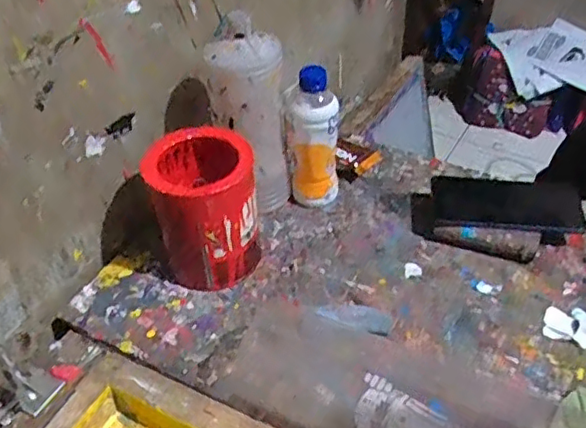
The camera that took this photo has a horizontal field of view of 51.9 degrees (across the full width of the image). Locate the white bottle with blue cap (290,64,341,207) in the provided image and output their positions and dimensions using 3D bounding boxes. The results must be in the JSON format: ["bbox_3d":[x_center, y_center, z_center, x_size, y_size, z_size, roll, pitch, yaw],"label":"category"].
[{"bbox_3d":[0.026,-0.090,0.701,0.058,0.172,0.059,-1,42,3],"label":"white bottle with blue cap"}]

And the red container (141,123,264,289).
[{"bbox_3d":[-0.090,-0.005,0.636,0.103,0.141,0.108,-2,42,2],"label":"red container"}]

